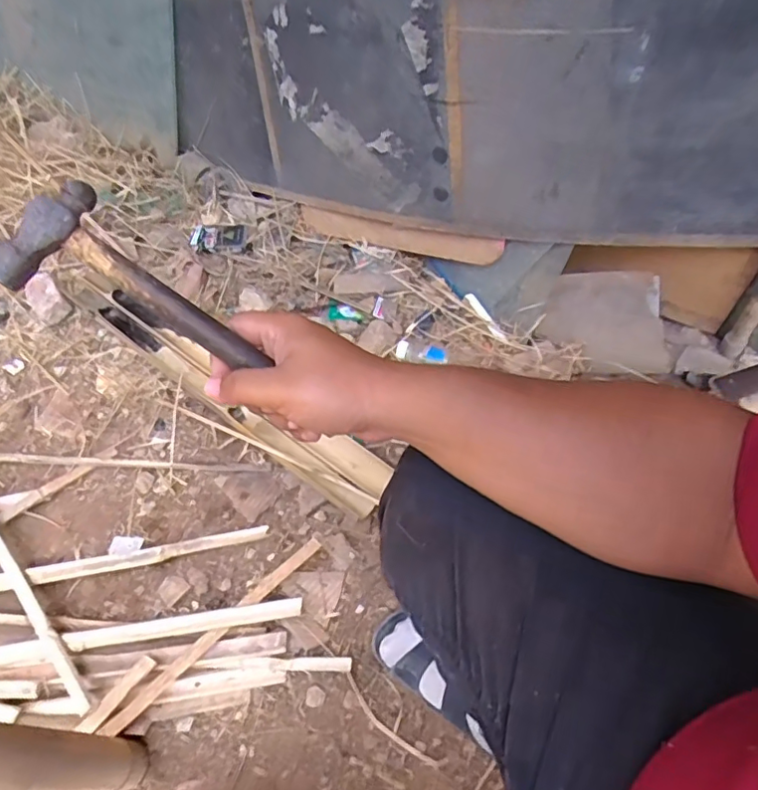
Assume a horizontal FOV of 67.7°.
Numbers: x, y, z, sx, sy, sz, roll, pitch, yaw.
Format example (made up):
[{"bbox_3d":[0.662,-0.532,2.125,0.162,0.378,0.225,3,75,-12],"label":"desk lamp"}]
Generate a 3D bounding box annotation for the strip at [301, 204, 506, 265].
[{"bbox_3d":[0.024,-0.291,1.018,0.419,0.059,0.021,20,60,31],"label":"strip"}]

